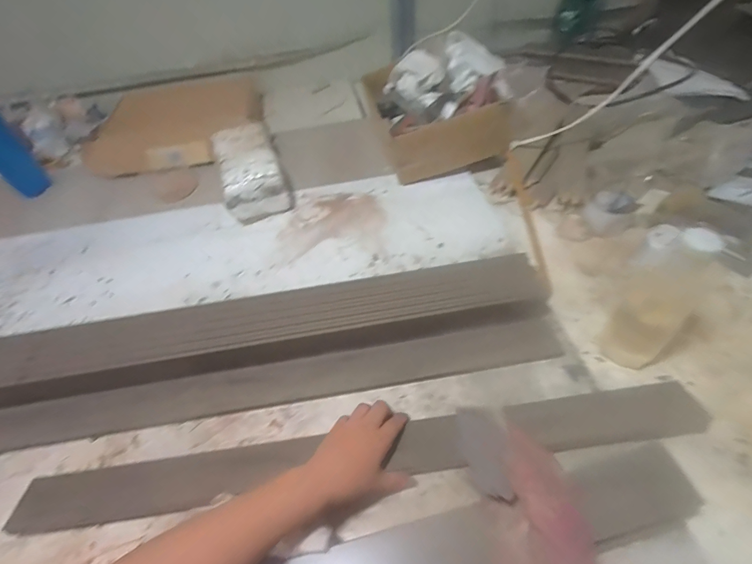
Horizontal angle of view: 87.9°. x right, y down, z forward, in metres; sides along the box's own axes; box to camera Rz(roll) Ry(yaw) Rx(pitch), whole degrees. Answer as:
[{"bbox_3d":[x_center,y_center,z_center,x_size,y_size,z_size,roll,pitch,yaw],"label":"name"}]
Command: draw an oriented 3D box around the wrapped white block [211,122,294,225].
[{"bbox_3d":[-0.268,-0.241,0.848,0.126,0.111,0.220,-16,49,-9],"label":"wrapped white block"}]

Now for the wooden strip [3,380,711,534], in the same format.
[{"bbox_3d":[-0.022,0.218,0.491,0.839,0.037,0.070,-9,49,0],"label":"wooden strip"}]

